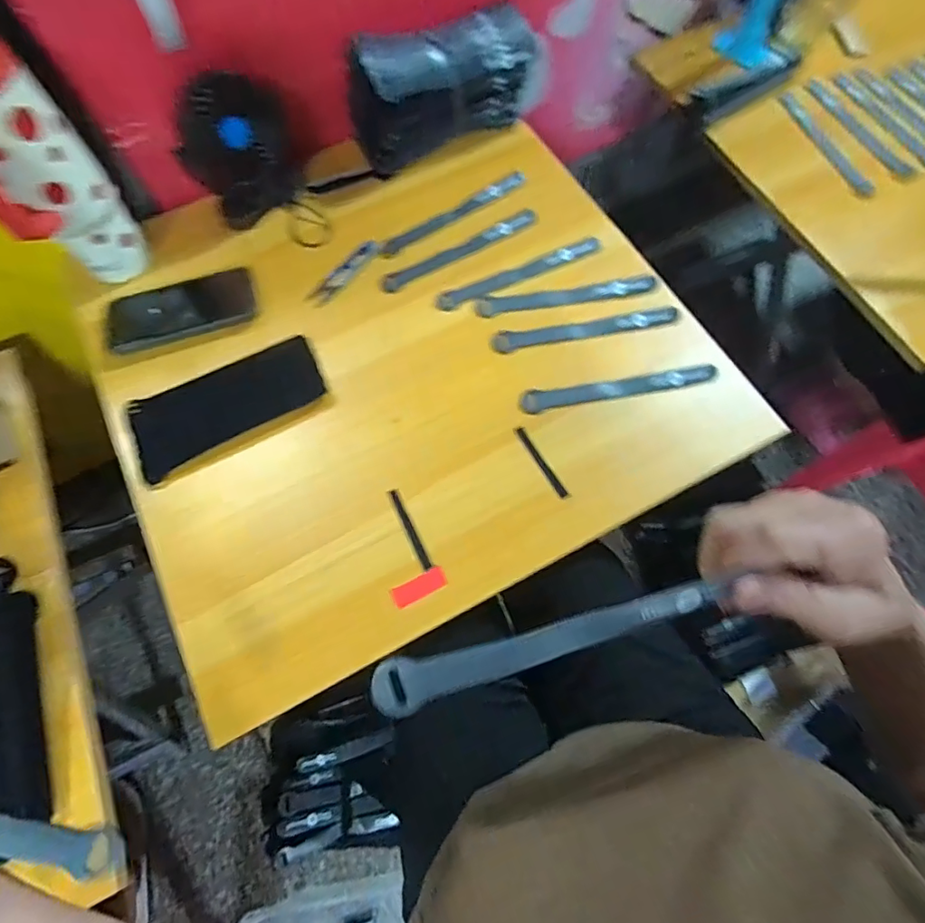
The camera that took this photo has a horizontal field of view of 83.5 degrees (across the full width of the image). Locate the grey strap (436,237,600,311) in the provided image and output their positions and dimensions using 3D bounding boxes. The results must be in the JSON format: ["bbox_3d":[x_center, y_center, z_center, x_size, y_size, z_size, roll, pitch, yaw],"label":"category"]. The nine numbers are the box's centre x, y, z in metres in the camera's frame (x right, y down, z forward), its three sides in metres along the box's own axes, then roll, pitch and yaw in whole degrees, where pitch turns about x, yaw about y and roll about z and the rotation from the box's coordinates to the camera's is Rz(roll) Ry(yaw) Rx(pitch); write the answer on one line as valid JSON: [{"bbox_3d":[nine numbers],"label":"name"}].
[{"bbox_3d":[0.064,-0.212,0.586,0.195,0.011,0.021,-21,70,-6],"label":"grey strap"}]

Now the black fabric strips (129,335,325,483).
[{"bbox_3d":[-0.241,-0.061,0.529,0.193,0.015,0.084,-25,71,-8],"label":"black fabric strips"}]

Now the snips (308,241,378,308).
[{"bbox_3d":[-0.134,-0.215,0.587,0.020,0.009,0.101,37,75,14],"label":"snips"}]

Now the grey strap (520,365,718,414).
[{"bbox_3d":[0.159,-0.076,0.519,0.198,0.011,0.022,-10,69,-2],"label":"grey strap"}]

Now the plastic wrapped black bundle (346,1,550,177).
[{"bbox_3d":[-0.022,-0.442,0.614,0.222,0.111,0.079,-28,71,-9],"label":"plastic wrapped black bundle"}]

